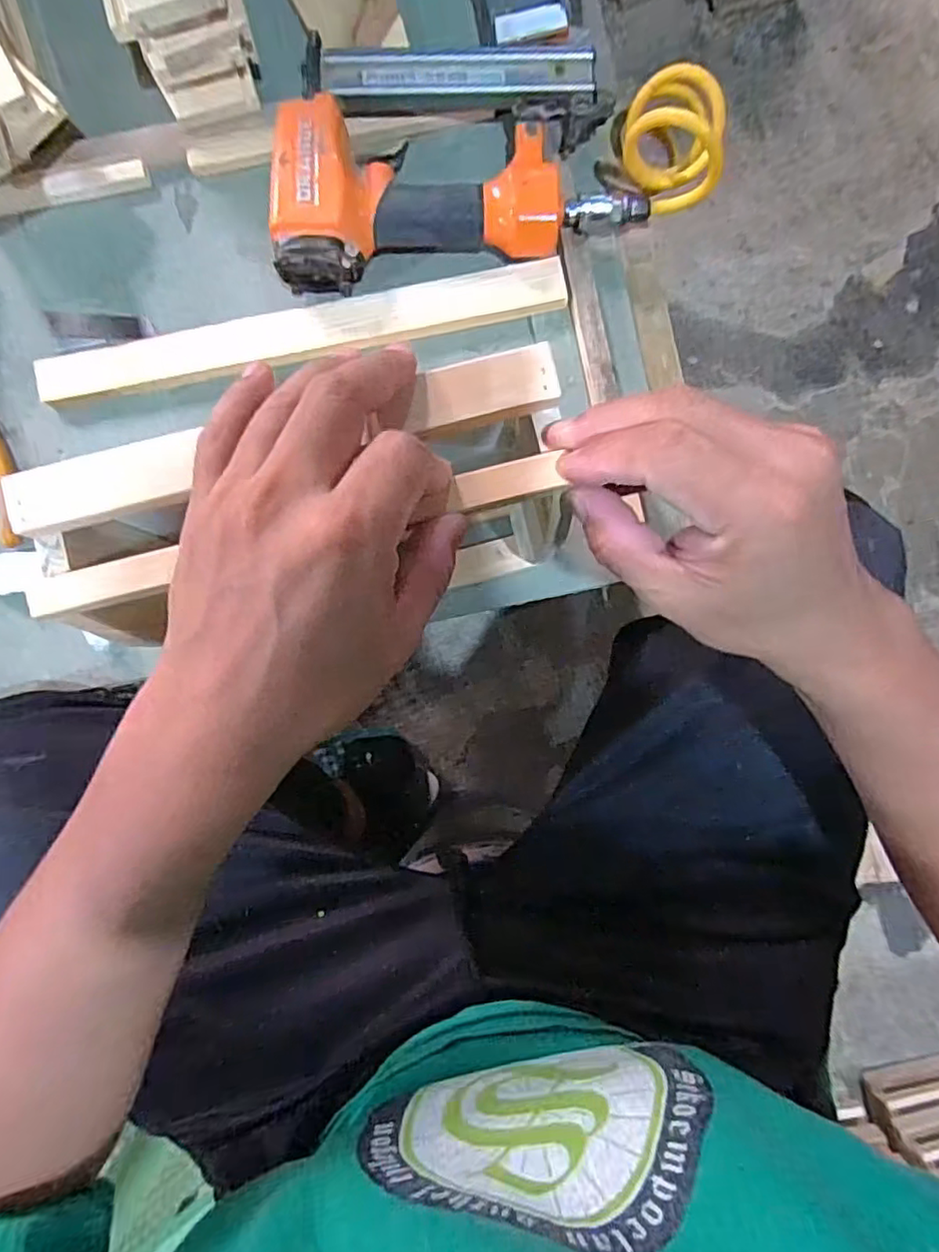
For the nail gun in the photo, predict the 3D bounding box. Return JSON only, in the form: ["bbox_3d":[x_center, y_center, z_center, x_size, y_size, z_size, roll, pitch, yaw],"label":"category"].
[{"bbox_3d":[-0.014,-0.328,0.434,0.254,0.056,0.157,-7,89,0],"label":"nail gun"}]

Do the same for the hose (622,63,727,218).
[{"bbox_3d":[0.136,-0.325,0.416,0.064,0.060,0.082,13,89,0],"label":"hose"}]

